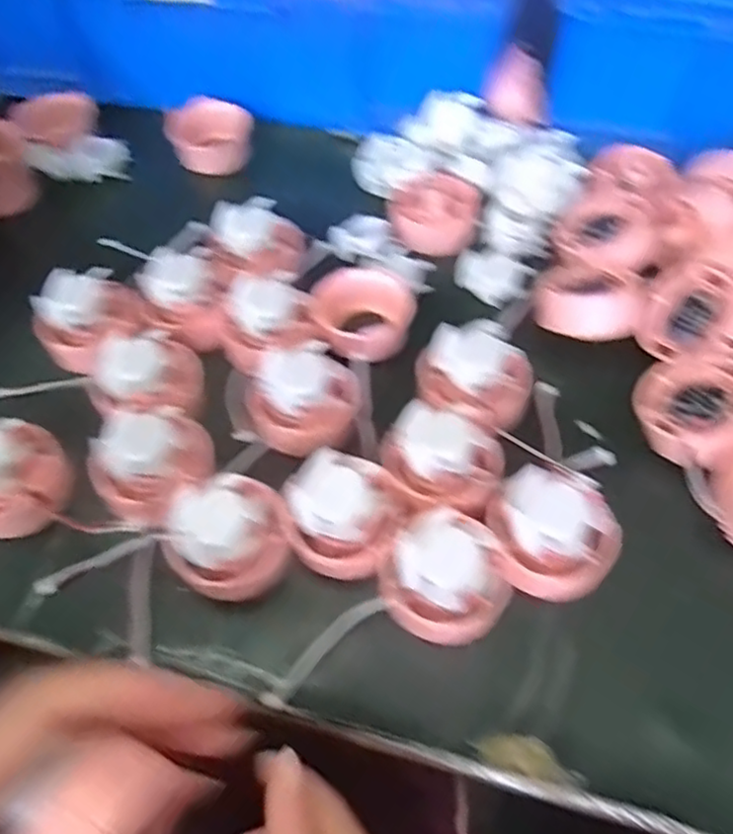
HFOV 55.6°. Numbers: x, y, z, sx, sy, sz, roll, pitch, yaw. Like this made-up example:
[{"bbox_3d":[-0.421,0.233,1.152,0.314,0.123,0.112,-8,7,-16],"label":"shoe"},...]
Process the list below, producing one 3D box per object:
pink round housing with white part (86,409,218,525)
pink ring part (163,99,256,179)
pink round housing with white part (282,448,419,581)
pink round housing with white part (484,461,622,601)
[{"bbox_3d":[-0.105,0.022,0.336,0.050,0.030,0.055,-1,57,1],"label":"pink round housing with white part"},{"bbox_3d":[-0.114,-0.206,0.509,0.057,0.036,0.042,-17,58,-9],"label":"pink ring part"},{"bbox_3d":[-0.010,0.044,0.321,0.053,0.024,0.052,-1,57,1],"label":"pink round housing with white part"},{"bbox_3d":[0.086,0.055,0.322,0.058,0.038,0.053,-1,57,1],"label":"pink round housing with white part"}]

